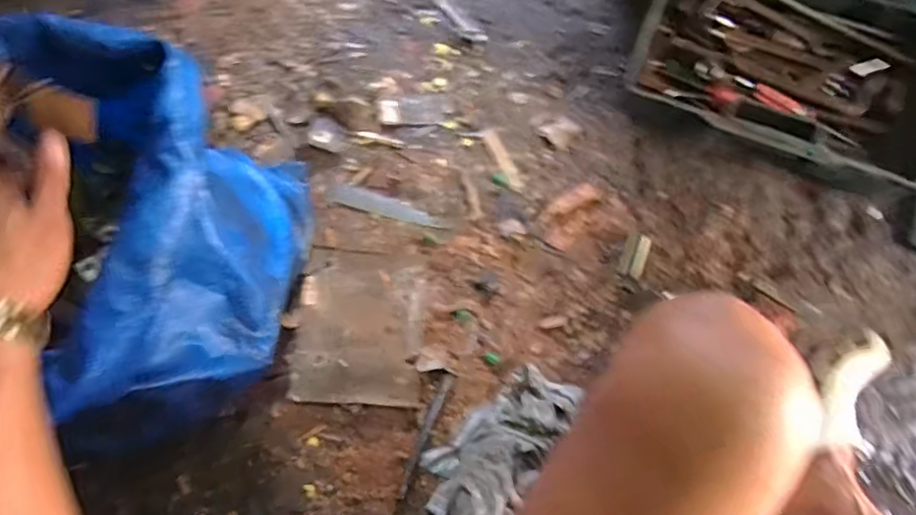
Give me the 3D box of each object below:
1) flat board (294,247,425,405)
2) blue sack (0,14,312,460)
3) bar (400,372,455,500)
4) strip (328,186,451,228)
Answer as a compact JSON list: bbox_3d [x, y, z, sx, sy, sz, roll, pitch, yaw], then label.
[{"bbox_3d":[-0.132,0.087,0.817,0.162,0.009,0.206,1,69,2],"label":"flat board"},{"bbox_3d":[-0.374,-0.007,0.651,0.333,0.359,0.338,-3,71,-1],"label":"blue sack"},{"bbox_3d":[-0.041,0.221,0.773,0.016,0.012,0.158,21,71,10],"label":"bar"},{"bbox_3d":[-0.100,-0.074,0.888,0.176,0.004,0.029,15,70,7],"label":"strip"}]

